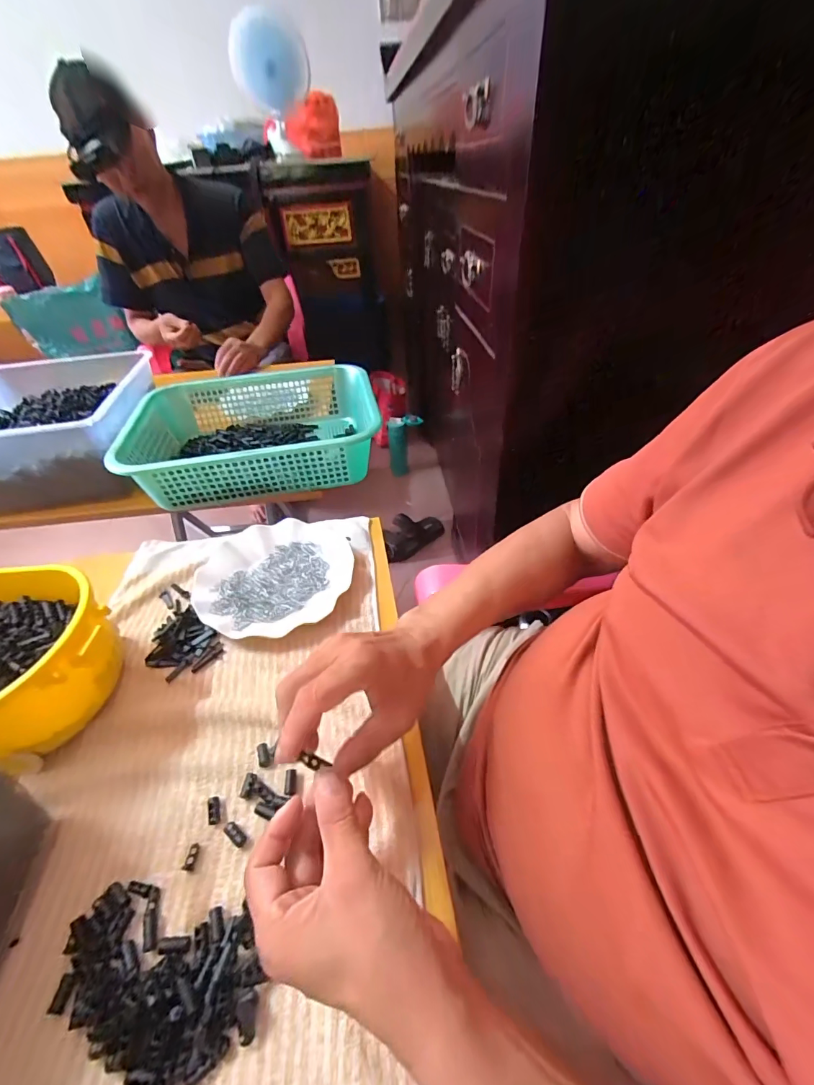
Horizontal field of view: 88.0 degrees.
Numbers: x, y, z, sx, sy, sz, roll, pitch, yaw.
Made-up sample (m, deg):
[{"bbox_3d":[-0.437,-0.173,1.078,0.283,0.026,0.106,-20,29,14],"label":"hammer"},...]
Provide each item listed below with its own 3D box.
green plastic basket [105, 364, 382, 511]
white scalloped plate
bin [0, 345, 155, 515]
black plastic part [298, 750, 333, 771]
[{"bbox_3d":[-0.255,-0.176,0.696,0.389,0.100,0.288,-11,43,-7],"label":"green plastic basket"},{"bbox_3d":[-0.158,0.038,0.510,0.180,0.018,0.169,-2,43,2],"label":"white scalloped plate"},{"bbox_3d":[-0.583,-0.186,0.717,0.286,0.156,0.314,-12,43,-8],"label":"bin"},{"bbox_3d":[-0.062,0.148,0.283,0.021,0.005,0.008,16,44,-1],"label":"black plastic part"}]

